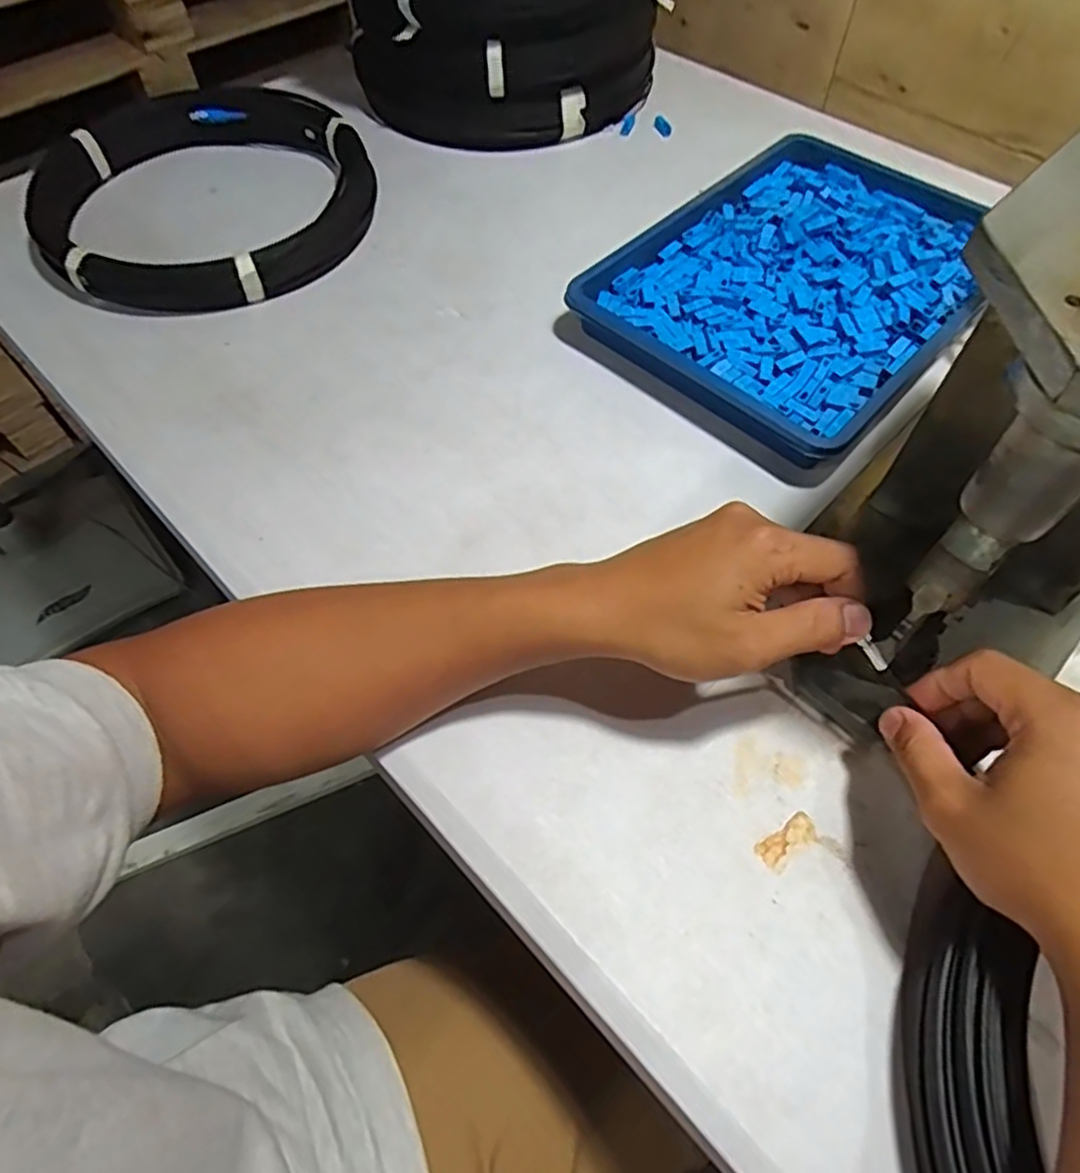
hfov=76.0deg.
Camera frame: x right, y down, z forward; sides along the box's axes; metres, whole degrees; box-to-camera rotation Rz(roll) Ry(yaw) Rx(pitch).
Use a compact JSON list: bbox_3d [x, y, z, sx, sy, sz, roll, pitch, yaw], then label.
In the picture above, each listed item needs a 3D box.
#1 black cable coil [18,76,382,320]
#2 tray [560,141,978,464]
[{"bbox_3d":[-0.289,-0.343,0.601,0.273,0.057,0.266,0,59,1],"label":"black cable coil"},{"bbox_3d":[0.211,-0.240,0.547,0.240,0.039,0.316,40,67,22],"label":"tray"}]

